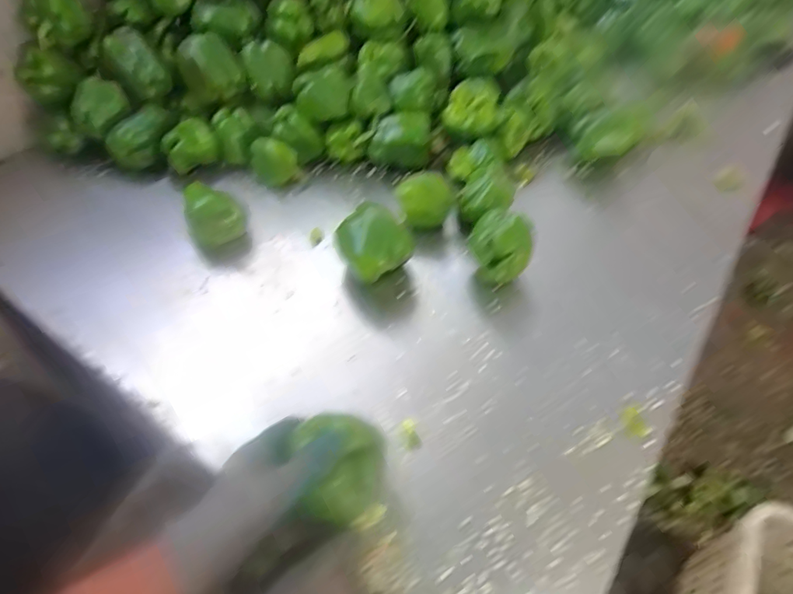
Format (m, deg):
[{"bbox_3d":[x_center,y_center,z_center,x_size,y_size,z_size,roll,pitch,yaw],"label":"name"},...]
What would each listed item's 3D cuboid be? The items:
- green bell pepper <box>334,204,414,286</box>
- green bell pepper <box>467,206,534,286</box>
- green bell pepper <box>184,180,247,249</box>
[{"bbox_3d":[-0.031,-0.068,0.711,0.097,0.089,0.083,-17,52,-14],"label":"green bell pepper"},{"bbox_3d":[0.150,-0.076,0.721,0.087,0.079,0.089,15,51,12],"label":"green bell pepper"},{"bbox_3d":[-0.274,-0.133,0.760,0.083,0.079,0.092,-20,52,-17],"label":"green bell pepper"}]

